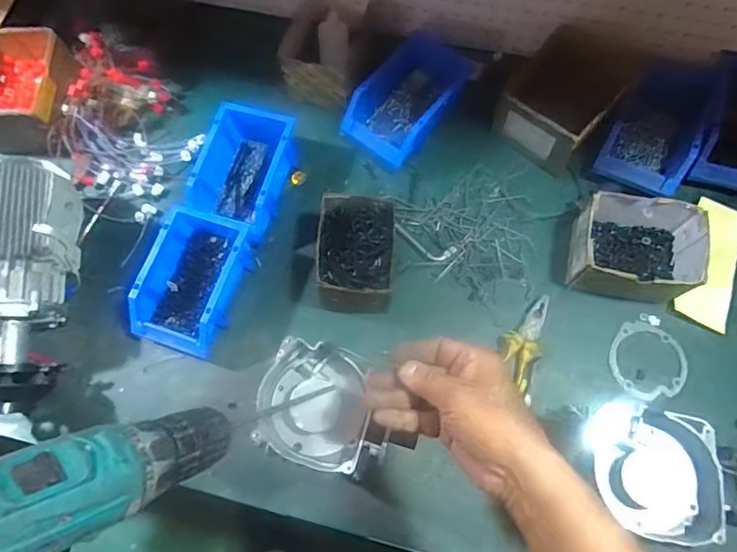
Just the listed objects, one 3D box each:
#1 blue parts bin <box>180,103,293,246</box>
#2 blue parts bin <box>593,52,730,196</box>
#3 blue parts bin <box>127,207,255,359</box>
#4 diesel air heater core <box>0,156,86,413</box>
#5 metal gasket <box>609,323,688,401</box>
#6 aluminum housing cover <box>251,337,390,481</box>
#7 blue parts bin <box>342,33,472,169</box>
[{"bbox_3d":[-0.185,-0.150,0.776,0.121,0.090,0.180,17,70,8],"label":"blue parts bin"},{"bbox_3d":[0.418,-0.216,0.757,0.127,0.068,0.206,26,72,11],"label":"blue parts bin"},{"bbox_3d":[-0.243,0.006,0.729,0.118,0.076,0.188,16,70,8],"label":"blue parts bin"},{"bbox_3d":[-0.483,0.007,0.705,0.149,0.144,0.328,3,84,3],"label":"diesel air heater core"},{"bbox_3d":[0.376,0.115,0.699,0.101,0.007,0.100,7,69,5],"label":"metal gasket"},{"bbox_3d":[-0.046,0.128,0.518,0.129,0.048,0.117,18,70,9],"label":"aluminum housing cover"},{"bbox_3d":[0.047,-0.254,0.786,0.113,0.099,0.152,40,75,15],"label":"blue parts bin"}]

